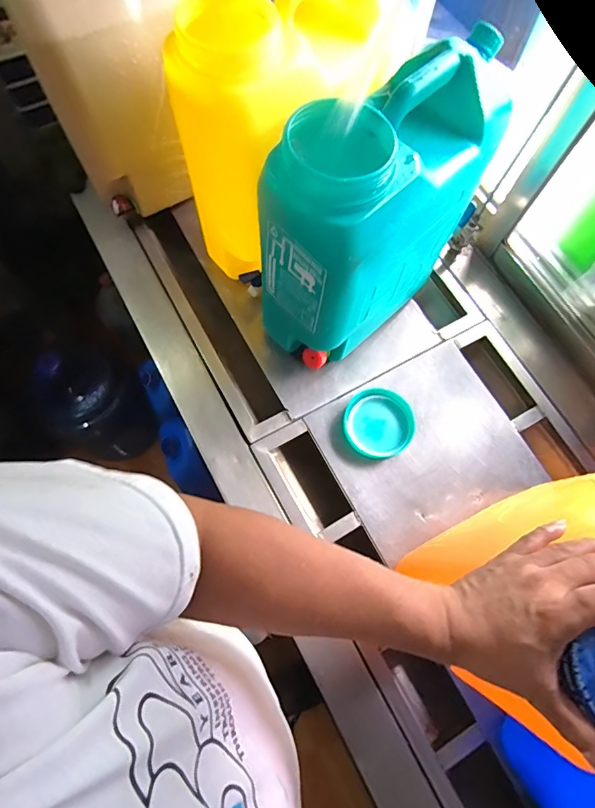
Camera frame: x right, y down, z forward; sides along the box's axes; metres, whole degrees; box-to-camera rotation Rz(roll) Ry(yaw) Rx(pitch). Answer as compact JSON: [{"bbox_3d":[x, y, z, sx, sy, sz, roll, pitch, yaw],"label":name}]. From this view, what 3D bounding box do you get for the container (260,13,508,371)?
[{"bbox_3d":[0.117,-0.256,0.643,0.325,0.376,0.155,-43,78,-15],"label":"container"}]

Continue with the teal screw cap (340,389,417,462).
[{"bbox_3d":[0.144,0.034,0.780,0.117,0.029,0.122,1,71,-2],"label":"teal screw cap"}]

